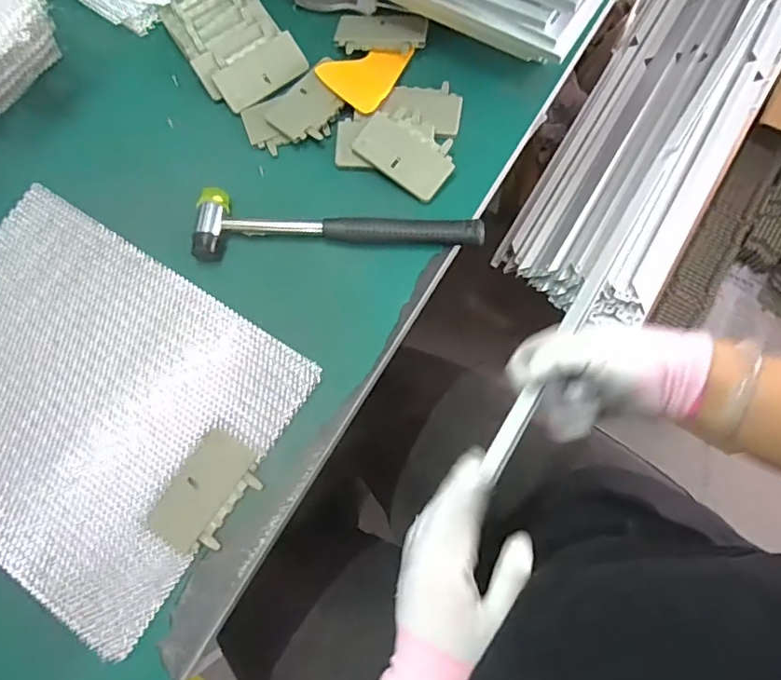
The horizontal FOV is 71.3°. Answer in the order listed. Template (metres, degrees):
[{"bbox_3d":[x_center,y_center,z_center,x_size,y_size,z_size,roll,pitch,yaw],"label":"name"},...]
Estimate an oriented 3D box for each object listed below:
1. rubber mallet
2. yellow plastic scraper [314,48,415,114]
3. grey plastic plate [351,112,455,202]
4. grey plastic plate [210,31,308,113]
[{"bbox_3d":[-0.045,-0.101,0.462,0.239,0.025,0.057,0,70,0],"label":"rubber mallet"},{"bbox_3d":[-0.020,-0.249,0.506,0.071,0.011,0.078,42,81,15],"label":"yellow plastic scraper"},{"bbox_3d":[0.015,-0.164,0.474,0.084,0.009,0.057,38,89,5],"label":"grey plastic plate"},{"bbox_3d":[-0.120,-0.250,0.509,0.084,0.004,0.043,-34,93,-6],"label":"grey plastic plate"}]

